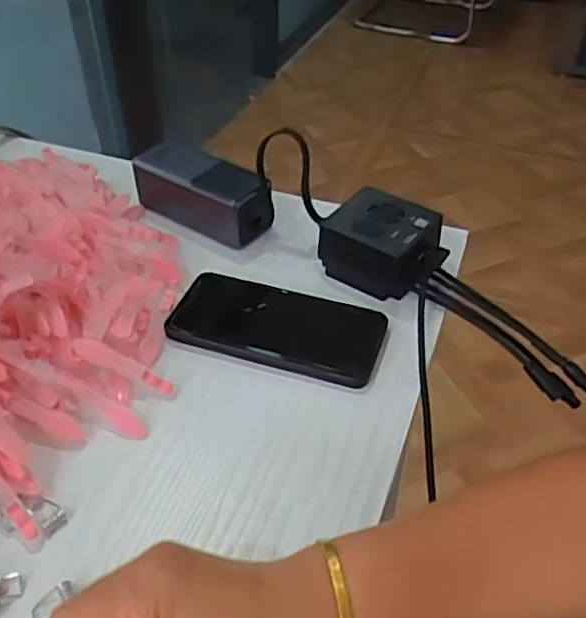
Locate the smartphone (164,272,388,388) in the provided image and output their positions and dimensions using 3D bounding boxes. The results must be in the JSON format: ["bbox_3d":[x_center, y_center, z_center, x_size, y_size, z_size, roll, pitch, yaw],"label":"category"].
[{"bbox_3d":[-0.011,0.012,0.485,0.152,0.013,0.075,13,43,13],"label":"smartphone"}]

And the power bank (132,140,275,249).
[{"bbox_3d":[-0.081,-0.104,0.579,0.132,0.052,0.051,26,47,25],"label":"power bank"}]

